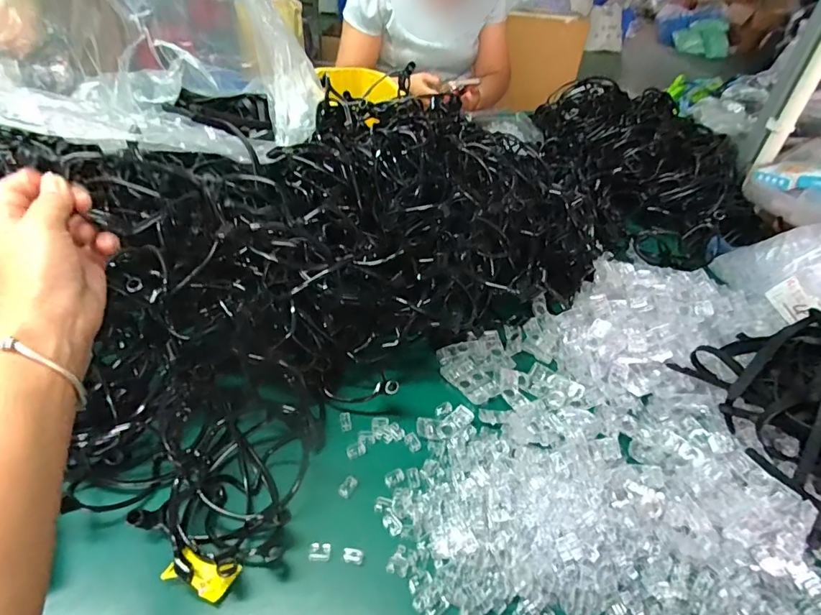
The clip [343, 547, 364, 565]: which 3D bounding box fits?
[{"bbox_3d":[-0.046,0.200,0.384,0.016,0.005,0.011,9,41,4],"label":"clip"}]

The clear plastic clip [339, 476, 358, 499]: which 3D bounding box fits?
[{"bbox_3d":[-0.056,0.162,0.432,0.012,0.007,0.020,23,44,19],"label":"clear plastic clip"}]

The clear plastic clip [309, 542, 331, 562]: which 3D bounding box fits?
[{"bbox_3d":[-0.073,0.198,0.388,0.016,0.004,0.014,4,41,-2],"label":"clear plastic clip"}]

